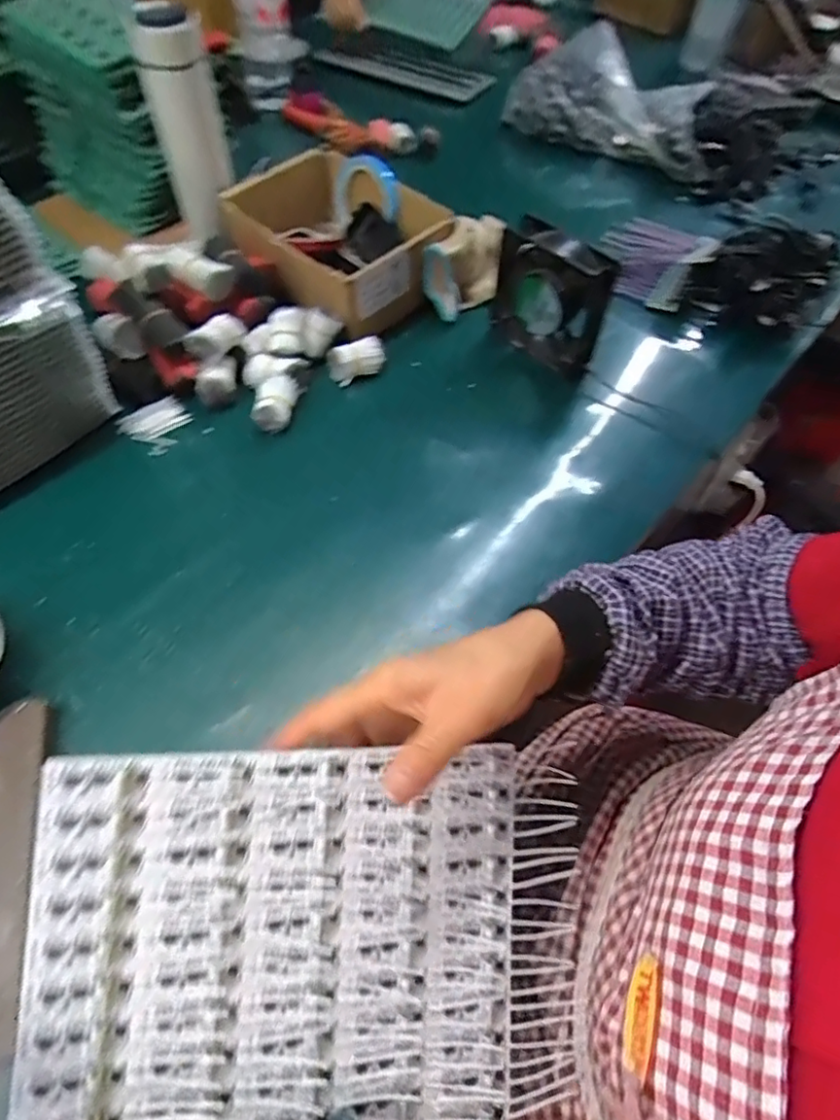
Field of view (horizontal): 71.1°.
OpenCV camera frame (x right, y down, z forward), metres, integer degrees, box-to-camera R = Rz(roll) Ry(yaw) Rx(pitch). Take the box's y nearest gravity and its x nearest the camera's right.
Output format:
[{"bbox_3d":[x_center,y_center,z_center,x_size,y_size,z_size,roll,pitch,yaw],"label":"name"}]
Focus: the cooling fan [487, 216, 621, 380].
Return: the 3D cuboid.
[{"bbox_3d":[0.128,-0.261,0.600,0.125,0.137,0.033,38,63,20],"label":"cooling fan"}]

